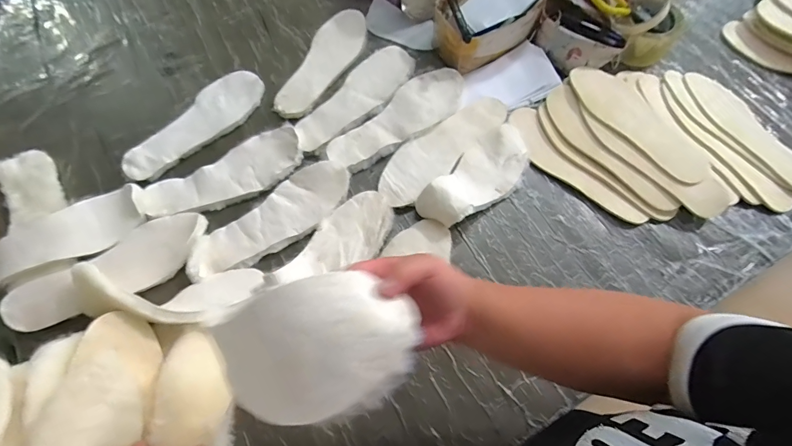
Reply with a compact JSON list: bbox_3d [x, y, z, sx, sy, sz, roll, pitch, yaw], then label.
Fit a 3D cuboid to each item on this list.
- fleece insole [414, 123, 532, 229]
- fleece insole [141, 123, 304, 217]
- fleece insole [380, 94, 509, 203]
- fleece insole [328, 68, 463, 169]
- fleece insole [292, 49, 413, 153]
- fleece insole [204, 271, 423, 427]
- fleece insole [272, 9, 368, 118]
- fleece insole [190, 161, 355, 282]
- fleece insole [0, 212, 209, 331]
[{"bbox_3d":[0.140,-0.081,0.597,0.097,0.049,0.225,40,75,14],"label":"fleece insole"},{"bbox_3d":[-0.278,-0.078,0.618,0.256,0.018,0.096,-31,72,-10],"label":"fleece insole"},{"bbox_3d":[0.077,-0.130,0.638,0.264,0.013,0.082,-40,74,-13],"label":"fleece insole"},{"bbox_3d":[0.010,-0.184,0.656,0.277,0.014,0.089,-36,73,-12],"label":"fleece insole"},{"bbox_3d":[-0.069,-0.227,0.679,0.092,0.014,0.273,38,74,14],"label":"fleece insole"},{"bbox_3d":[-0.051,0.086,0.264,0.132,0.014,0.098,-22,91,-6],"label":"fleece insole"},{"bbox_3d":[-0.136,-0.305,0.718,0.098,0.010,0.269,24,71,9],"label":"fleece insole"},{"bbox_3d":[-0.191,-0.006,0.588,0.270,0.016,0.093,-37,73,-12],"label":"fleece insole"},{"bbox_3d":[-0.409,0.070,0.549,0.272,0.033,0.093,-34,73,-11],"label":"fleece insole"}]

